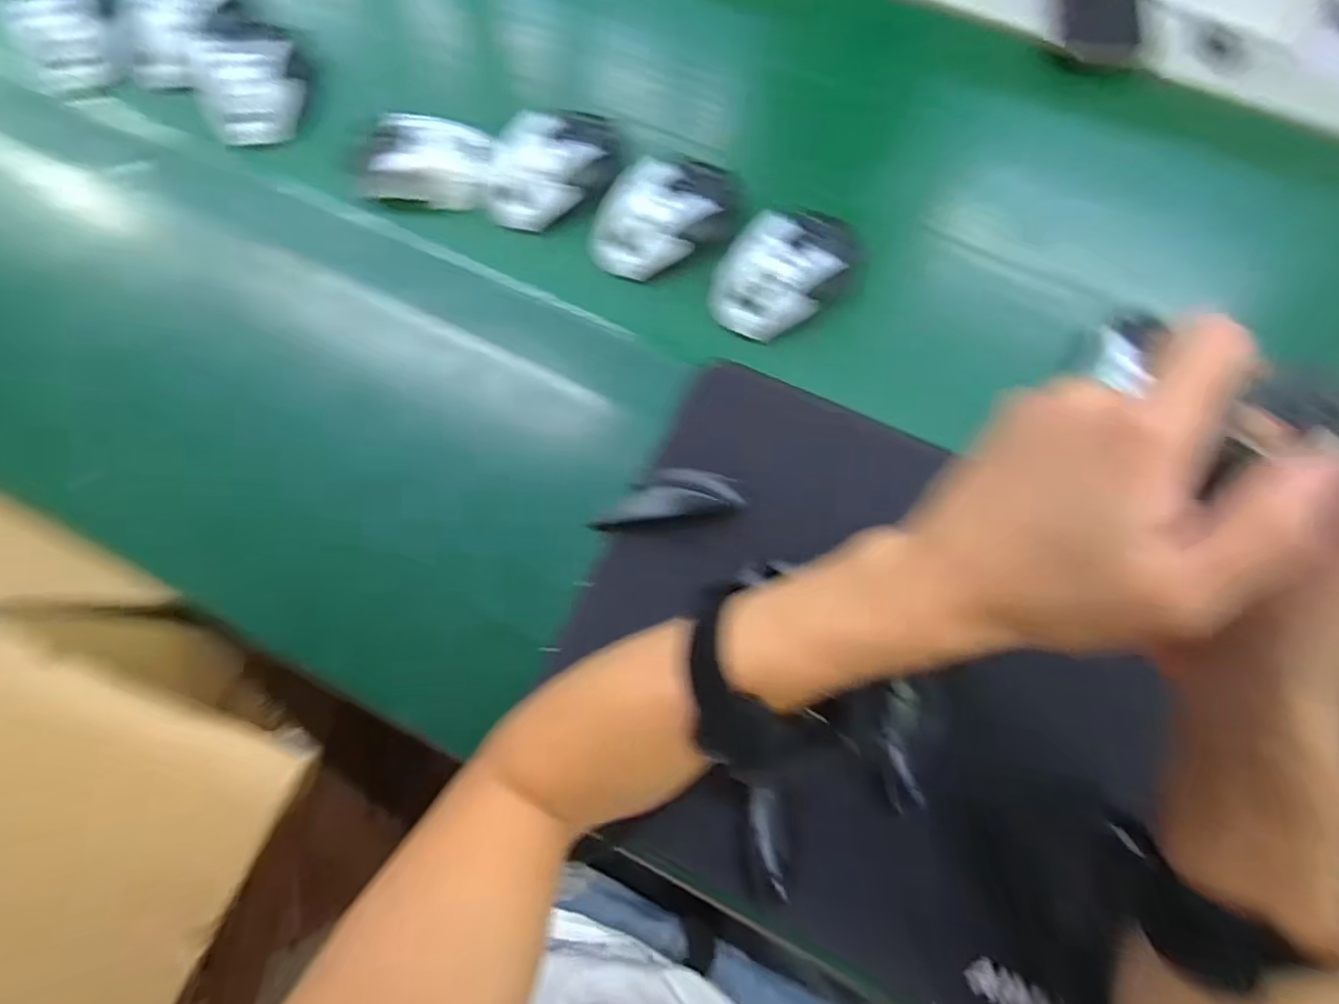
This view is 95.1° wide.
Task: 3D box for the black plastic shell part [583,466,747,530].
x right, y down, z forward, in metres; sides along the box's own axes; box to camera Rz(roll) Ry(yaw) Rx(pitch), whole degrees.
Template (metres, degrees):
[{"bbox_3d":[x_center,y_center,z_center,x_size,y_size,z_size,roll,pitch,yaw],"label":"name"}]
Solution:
[{"bbox_3d":[-0.005,-0.002,0.394,0.097,0.019,0.028,-15,74,12],"label":"black plastic shell part"}]

